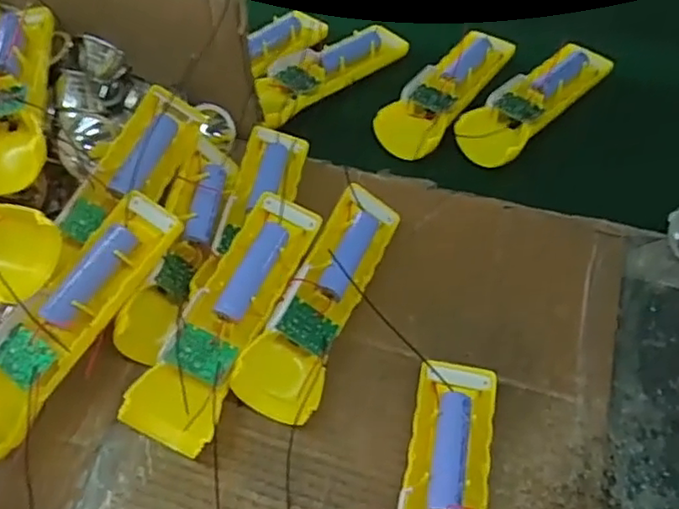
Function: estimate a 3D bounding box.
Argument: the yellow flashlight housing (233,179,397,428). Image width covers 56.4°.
[{"bbox_3d":[-0.006,0.025,0.386,0.045,0.030,0.153,24,60,13],"label":"yellow flashlight housing"}]

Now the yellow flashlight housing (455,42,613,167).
[{"bbox_3d":[0.150,-0.124,0.487,0.053,0.024,0.143,38,64,25],"label":"yellow flashlight housing"}]

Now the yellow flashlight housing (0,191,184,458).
[{"bbox_3d":[-0.149,0.034,0.349,0.051,0.024,0.157,36,81,19],"label":"yellow flashlight housing"}]

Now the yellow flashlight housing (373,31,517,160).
[{"bbox_3d":[0.082,-0.132,0.496,0.051,0.018,0.154,31,61,22],"label":"yellow flashlight housing"}]

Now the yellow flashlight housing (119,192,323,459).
[{"bbox_3d":[-0.061,0.035,0.366,0.050,0.024,0.155,31,68,3],"label":"yellow flashlight housing"}]

